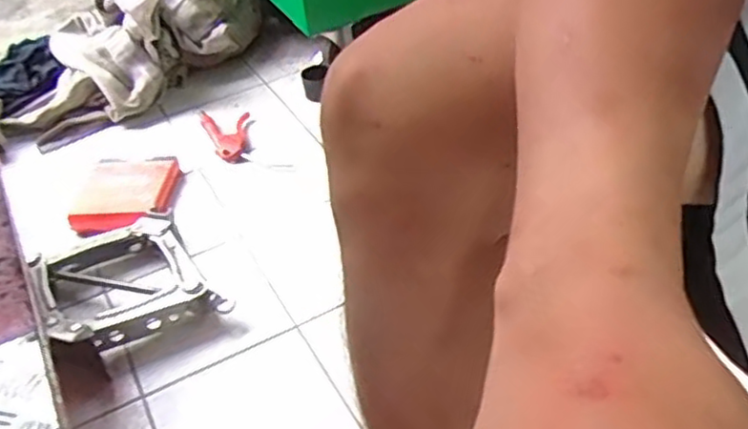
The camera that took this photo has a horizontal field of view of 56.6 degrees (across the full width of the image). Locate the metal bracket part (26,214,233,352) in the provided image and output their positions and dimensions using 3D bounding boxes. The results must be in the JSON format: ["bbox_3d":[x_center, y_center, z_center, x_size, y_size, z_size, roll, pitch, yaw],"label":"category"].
[{"bbox_3d":[-0.323,0.091,0.894,0.207,0.058,0.215,-24,44,-21],"label":"metal bracket part"}]

